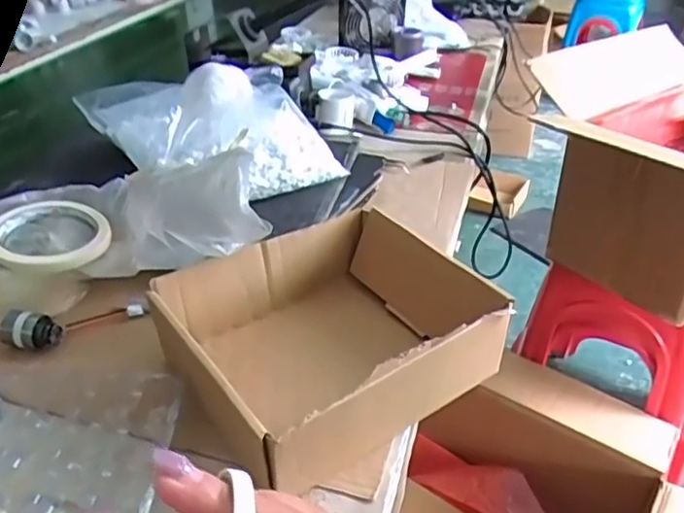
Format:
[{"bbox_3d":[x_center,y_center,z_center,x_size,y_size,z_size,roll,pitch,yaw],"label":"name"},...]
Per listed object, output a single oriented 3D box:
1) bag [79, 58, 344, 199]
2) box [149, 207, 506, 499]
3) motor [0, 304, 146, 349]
[{"bbox_3d":[-0.141,-0.134,0.622,0.273,0.089,0.119,9,36,15],"label":"bag"},{"bbox_3d":[-0.010,0.054,0.464,0.209,0.077,0.186,-22,41,-31],"label":"box"},{"bbox_3d":[-0.222,0.050,0.506,0.109,0.023,0.034,-14,37,-21],"label":"motor"}]

